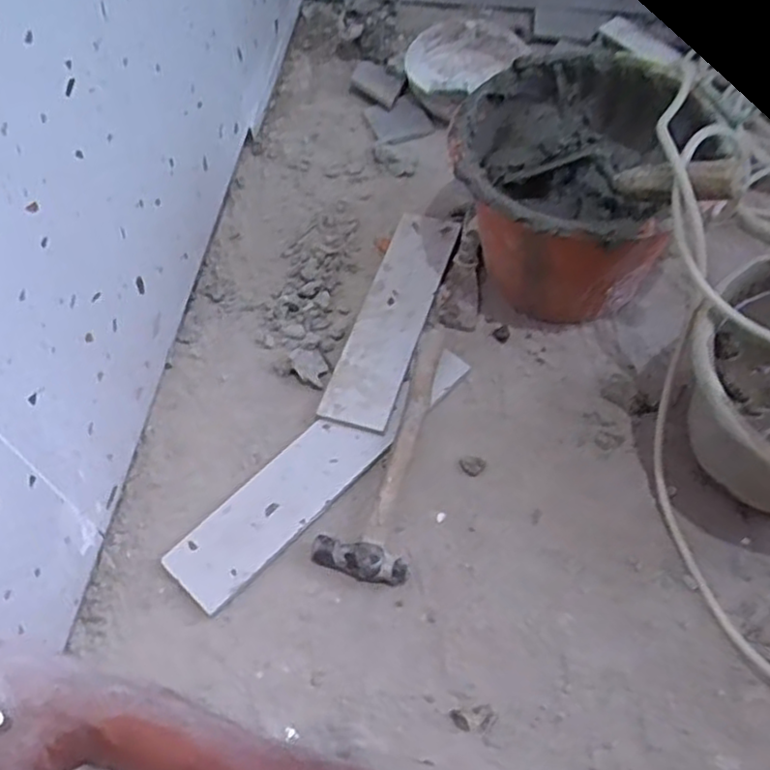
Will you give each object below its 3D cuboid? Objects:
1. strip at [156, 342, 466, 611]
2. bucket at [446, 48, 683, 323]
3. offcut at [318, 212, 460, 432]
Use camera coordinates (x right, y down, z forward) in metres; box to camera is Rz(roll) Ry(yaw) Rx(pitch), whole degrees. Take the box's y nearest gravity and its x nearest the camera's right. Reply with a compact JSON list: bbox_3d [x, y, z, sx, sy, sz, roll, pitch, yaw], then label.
[{"bbox_3d":[-0.059,0.076,0.784,0.077,0.014,0.371,40,68,22],"label":"strip"},{"bbox_3d":[0.181,-0.205,0.832,0.218,0.215,0.265,8,60,6],"label":"bucket"},{"bbox_3d":[0.012,-0.091,0.884,0.082,0.016,0.320,15,61,10],"label":"offcut"}]

